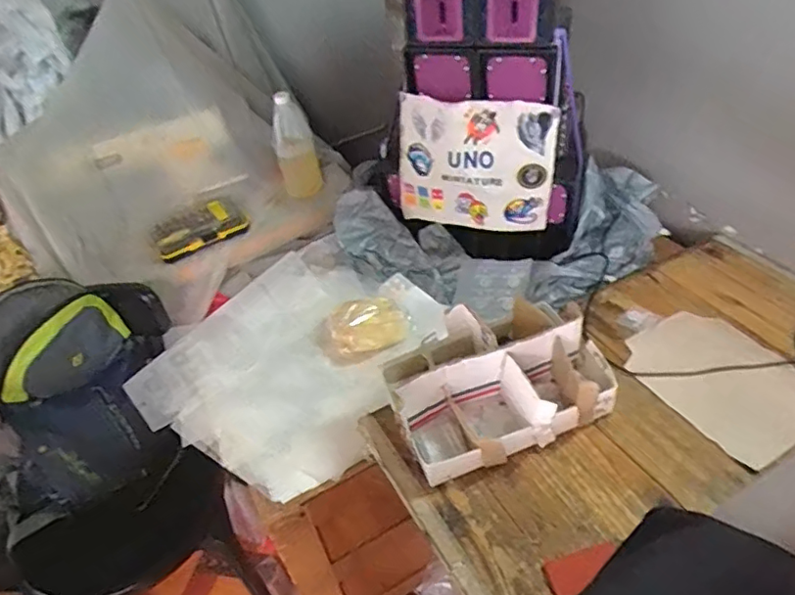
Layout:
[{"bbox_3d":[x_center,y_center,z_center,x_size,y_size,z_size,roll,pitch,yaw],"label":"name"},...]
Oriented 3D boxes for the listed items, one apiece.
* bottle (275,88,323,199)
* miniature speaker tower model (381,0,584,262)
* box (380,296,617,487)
[{"bbox_3d":[-0.223,-0.321,1.278,0.083,0.242,0.061,-11,42,-4],"label":"bottle"},{"bbox_3d":[0.149,-0.421,0.992,0.369,0.749,0.164,9,45,17],"label":"miniature speaker tower model"},{"bbox_3d":[0.143,0.117,0.863,0.308,0.113,0.216,-17,43,-11],"label":"box"}]

